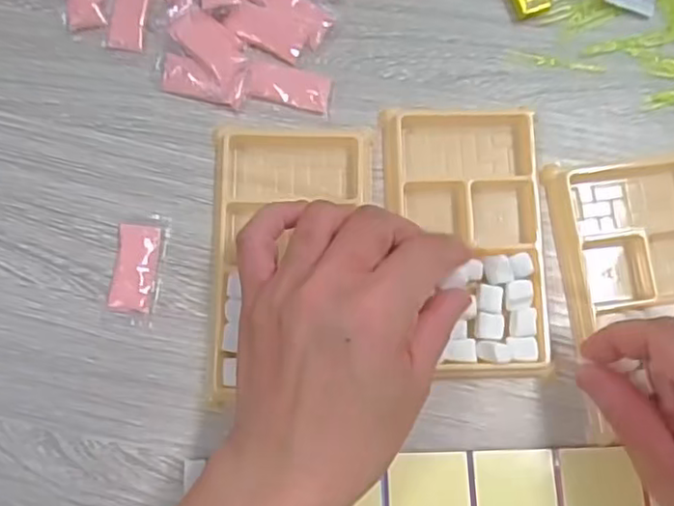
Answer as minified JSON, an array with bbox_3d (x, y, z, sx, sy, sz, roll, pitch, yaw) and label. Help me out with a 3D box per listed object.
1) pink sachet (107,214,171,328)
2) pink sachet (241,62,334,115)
[{"bbox_3d":[-0.097,0.007,0.323,0.024,0.004,0.053,8,80,0],"label":"pink sachet"},{"bbox_3d":[-0.025,-0.086,0.341,0.044,0.004,0.021,12,80,1],"label":"pink sachet"}]

